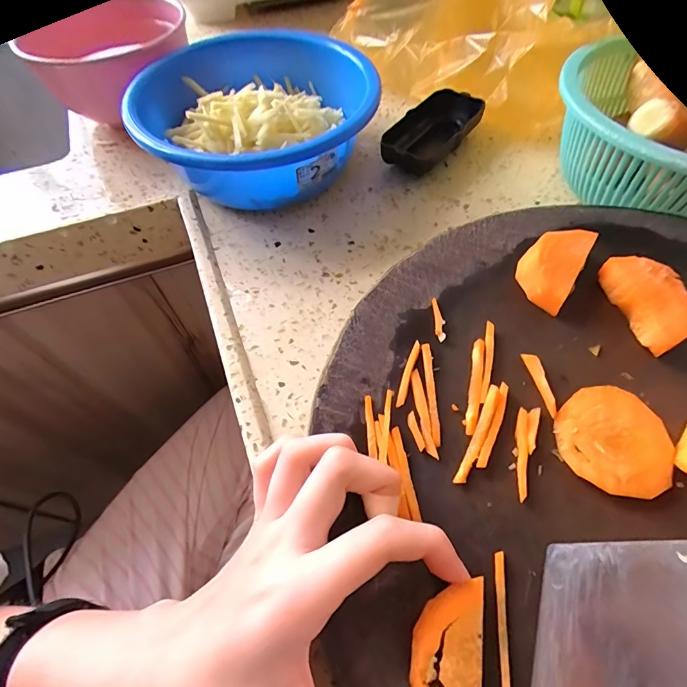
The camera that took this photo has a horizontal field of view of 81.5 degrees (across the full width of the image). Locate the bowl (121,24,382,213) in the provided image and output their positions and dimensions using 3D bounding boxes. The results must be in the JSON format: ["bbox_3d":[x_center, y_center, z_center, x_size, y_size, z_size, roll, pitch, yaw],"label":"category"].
[{"bbox_3d":[-0.075,-0.184,0.339,0.200,0.073,0.186,0,57,0],"label":"bowl"}]

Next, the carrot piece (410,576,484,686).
[{"bbox_3d":[0.036,0.108,0.137,0.023,0.008,0.047,8,57,5],"label":"carrot piece"}]

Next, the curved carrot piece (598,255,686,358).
[{"bbox_3d":[0.164,-0.023,0.212,0.028,0.021,0.052,-13,58,-8],"label":"curved carrot piece"}]

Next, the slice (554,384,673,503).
[{"bbox_3d":[0.121,0.043,0.179,0.046,0.005,0.048,0,57,0],"label":"slice"}]

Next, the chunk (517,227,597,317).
[{"bbox_3d":[0.118,-0.045,0.227,0.030,0.020,0.054,30,61,18],"label":"chunk"}]

